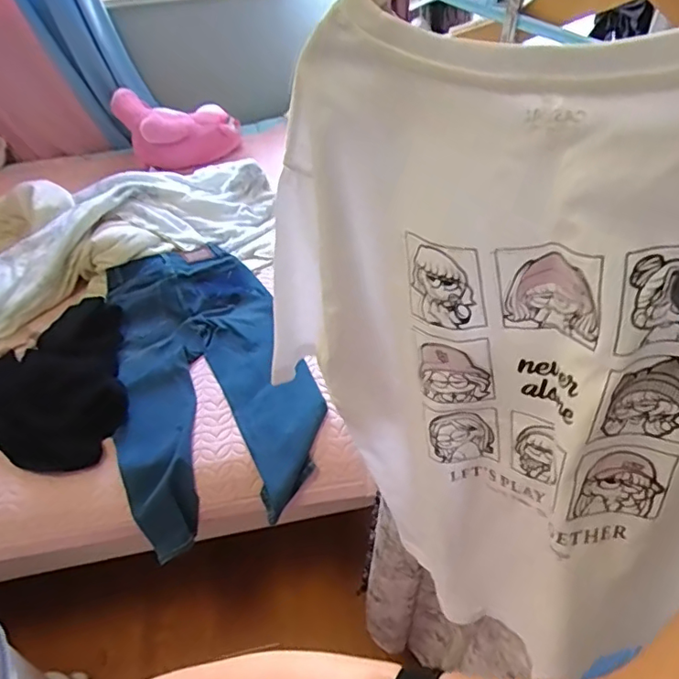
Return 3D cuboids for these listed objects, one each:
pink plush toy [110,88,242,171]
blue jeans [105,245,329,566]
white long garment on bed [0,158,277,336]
[{"bbox_3d":[-0.501,-0.663,1.706,0.339,0.215,0.187,-17,47,-13],"label":"pink plush toy"},{"bbox_3d":[-0.313,0.071,1.257,0.422,0.146,0.740,-18,48,-14],"label":"blue jeans"},{"bbox_3d":[-0.661,-0.258,1.469,1.016,0.201,0.348,-17,47,-13],"label":"white long garment on bed"}]

